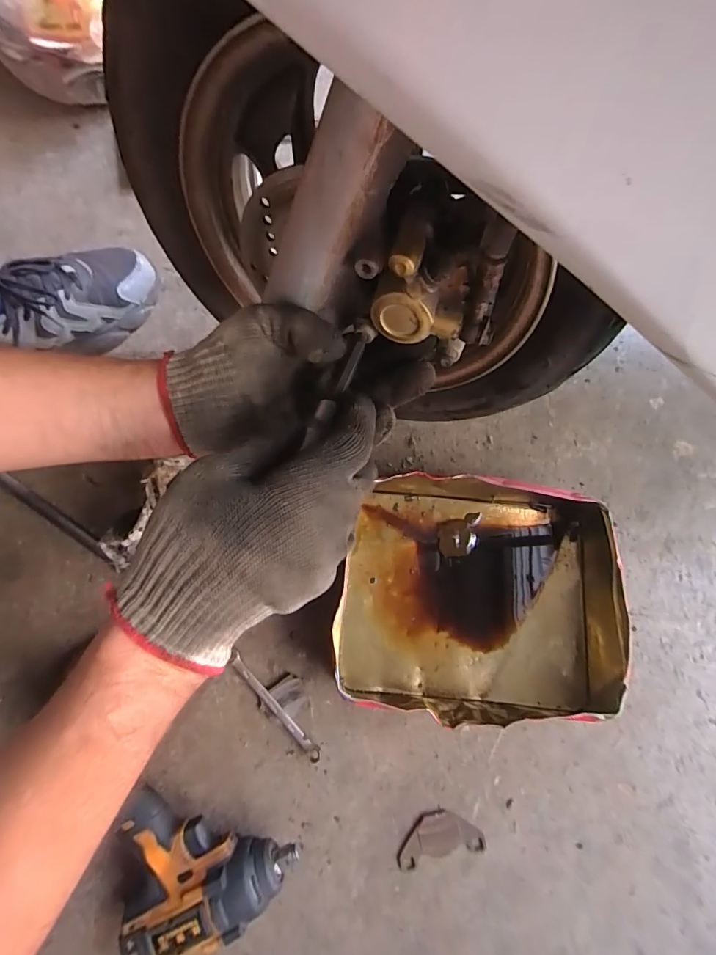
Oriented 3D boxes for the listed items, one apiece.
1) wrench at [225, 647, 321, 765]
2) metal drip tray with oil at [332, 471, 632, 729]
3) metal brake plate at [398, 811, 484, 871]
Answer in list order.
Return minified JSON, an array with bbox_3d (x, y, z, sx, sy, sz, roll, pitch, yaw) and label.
[{"bbox_3d":[-0.085,0.232,0.424,0.013,0.010,0.132,-42,81,-8],"label":"wrench"},{"bbox_3d":[0.121,0.117,0.426,0.271,0.064,0.231,6,78,1],"label":"metal drip tray with oil"},{"bbox_3d":[0.079,0.349,0.405,0.082,0.007,0.042,-13,78,-3],"label":"metal brake plate"}]

